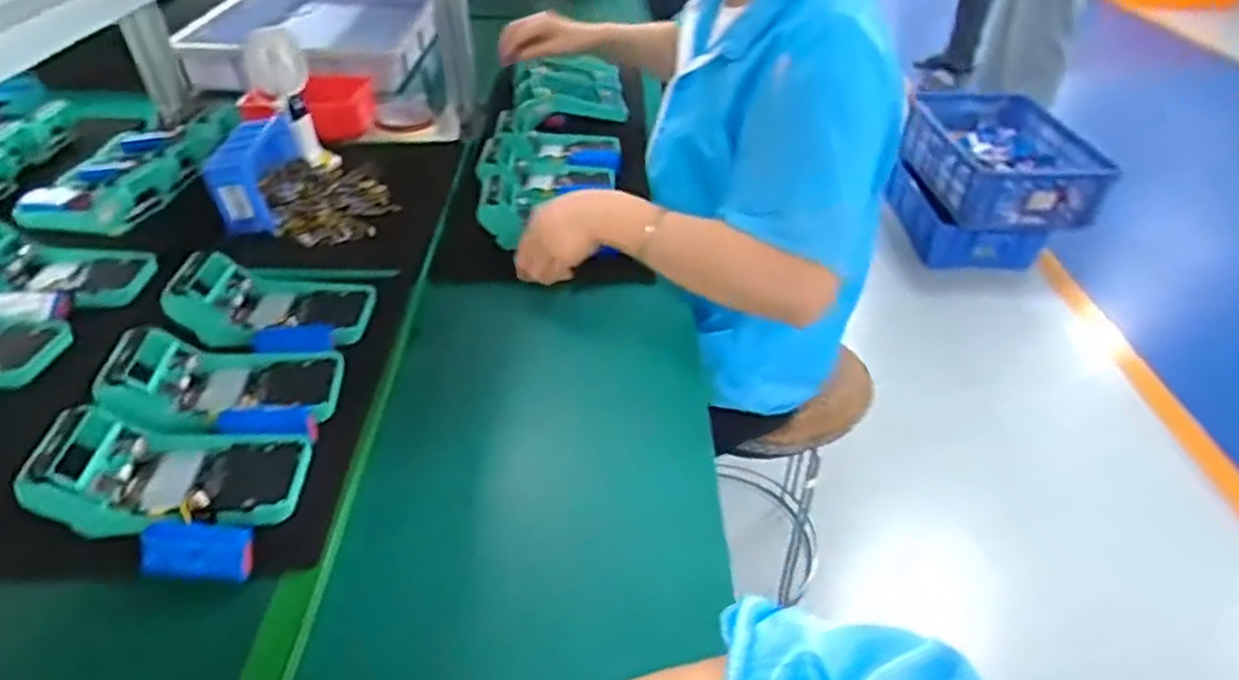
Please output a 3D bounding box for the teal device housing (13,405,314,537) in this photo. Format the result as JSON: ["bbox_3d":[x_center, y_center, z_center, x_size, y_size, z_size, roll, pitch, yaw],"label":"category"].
[{"bbox_3d":[-0.323,0.093,0.519,0.163,0.057,0.104,1,39,0],"label":"teal device housing"}]

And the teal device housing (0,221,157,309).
[{"bbox_3d":[-0.581,-0.078,0.734,0.172,0.058,0.109,-5,40,-6],"label":"teal device housing"}]

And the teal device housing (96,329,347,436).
[{"bbox_3d":[-0.325,0.029,0.596,0.164,0.057,0.106,-5,40,-7],"label":"teal device housing"}]

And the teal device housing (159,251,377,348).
[{"bbox_3d":[-0.332,-0.033,0.691,0.177,0.049,0.119,5,37,-17],"label":"teal device housing"}]

